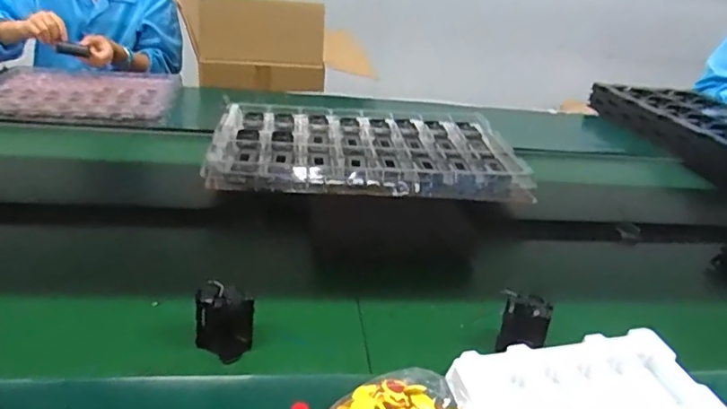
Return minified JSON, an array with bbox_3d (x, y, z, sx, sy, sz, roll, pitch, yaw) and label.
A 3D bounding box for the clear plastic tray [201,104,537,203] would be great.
[{"bbox_3d":[0.011,-0.108,0.957,0.509,0.042,0.339,3,30,-5],"label":"clear plastic tray"}]

